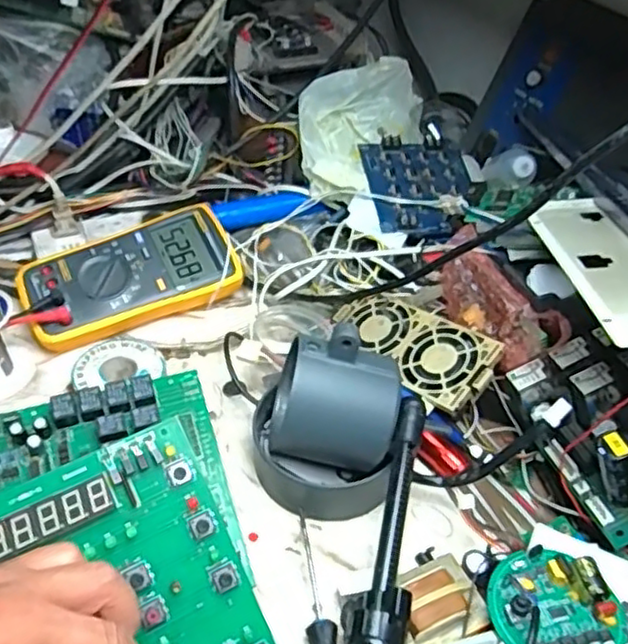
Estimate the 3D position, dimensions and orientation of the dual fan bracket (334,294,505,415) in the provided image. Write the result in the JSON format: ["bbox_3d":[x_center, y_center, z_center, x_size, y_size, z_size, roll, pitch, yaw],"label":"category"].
[{"bbox_3d":[0.072,0.017,0.532,0.140,0.008,0.066,27,66,40],"label":"dual fan bracket"}]

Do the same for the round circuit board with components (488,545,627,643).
[{"bbox_3d":[0.130,0.153,0.366,0.061,0.019,0.068,-19,47,-24],"label":"round circuit board with components"}]

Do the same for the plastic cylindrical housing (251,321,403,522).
[{"bbox_3d":[0.013,0.064,0.459,0.084,0.112,0.072,2,42,-2],"label":"plastic cylindrical housing"}]

